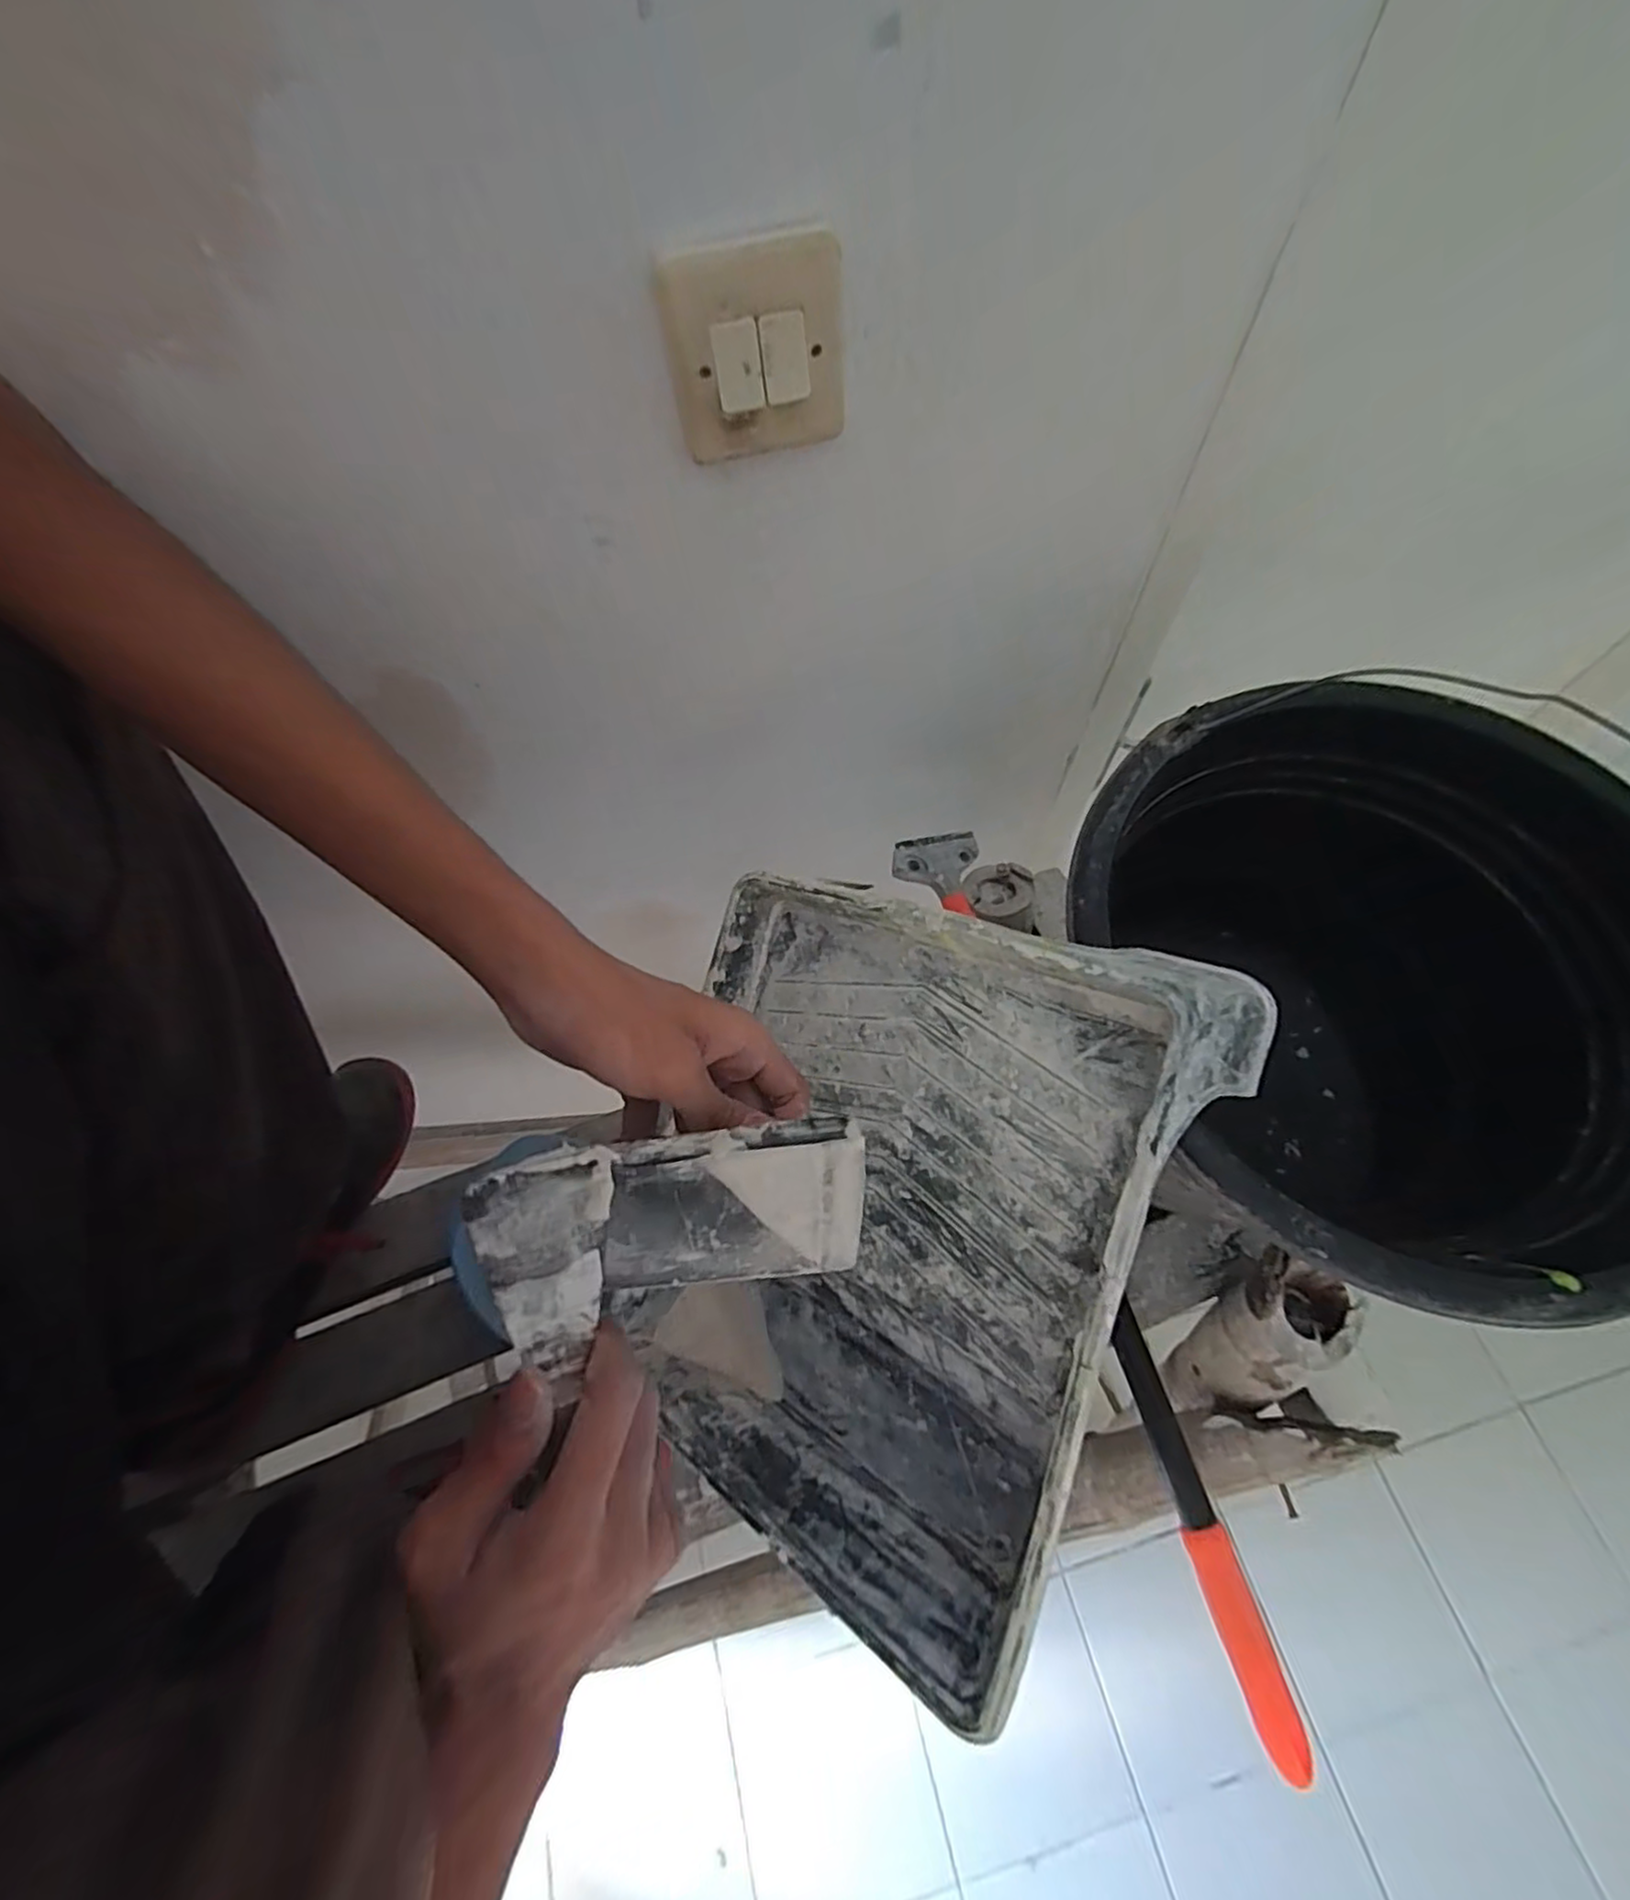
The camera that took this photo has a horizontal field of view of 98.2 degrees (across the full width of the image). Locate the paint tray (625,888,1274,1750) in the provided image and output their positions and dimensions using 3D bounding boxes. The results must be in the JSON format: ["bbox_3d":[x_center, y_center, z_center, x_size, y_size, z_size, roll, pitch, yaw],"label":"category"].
[{"bbox_3d":[0.028,0.142,0.387,0.281,0.086,0.343,17,98,39],"label":"paint tray"}]

